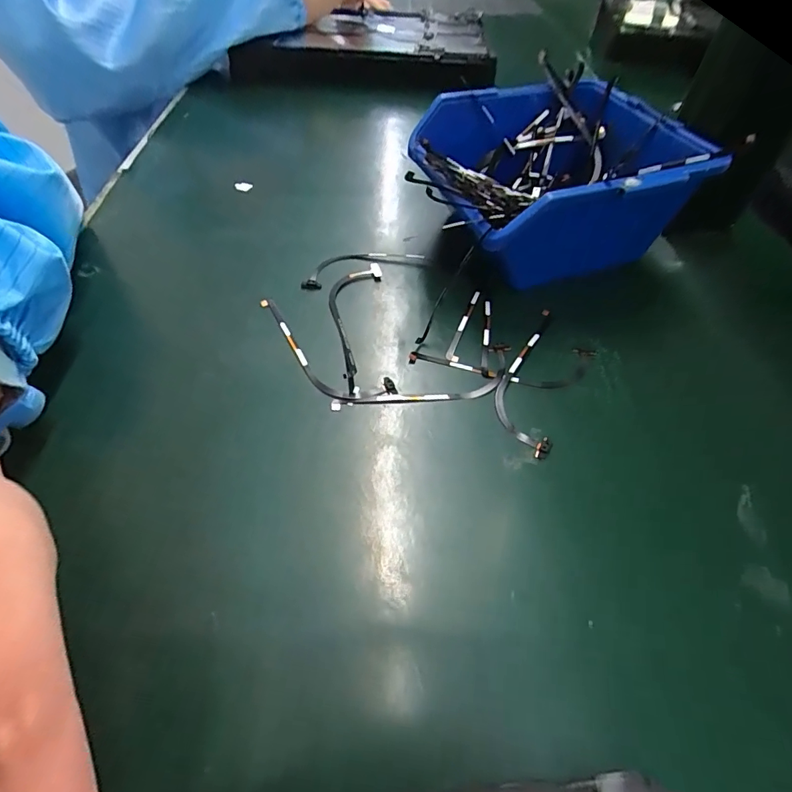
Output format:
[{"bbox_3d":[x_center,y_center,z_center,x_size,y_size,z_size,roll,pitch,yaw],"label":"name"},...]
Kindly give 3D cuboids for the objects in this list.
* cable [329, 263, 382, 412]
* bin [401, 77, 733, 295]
[{"bbox_3d":[-0.025,-0.033,0.225,0.024,0.012,0.095,7,51,2],"label":"cable"},{"bbox_3d":[0.080,-0.114,0.254,0.121,0.067,0.116,-13,53,-14],"label":"bin"}]

